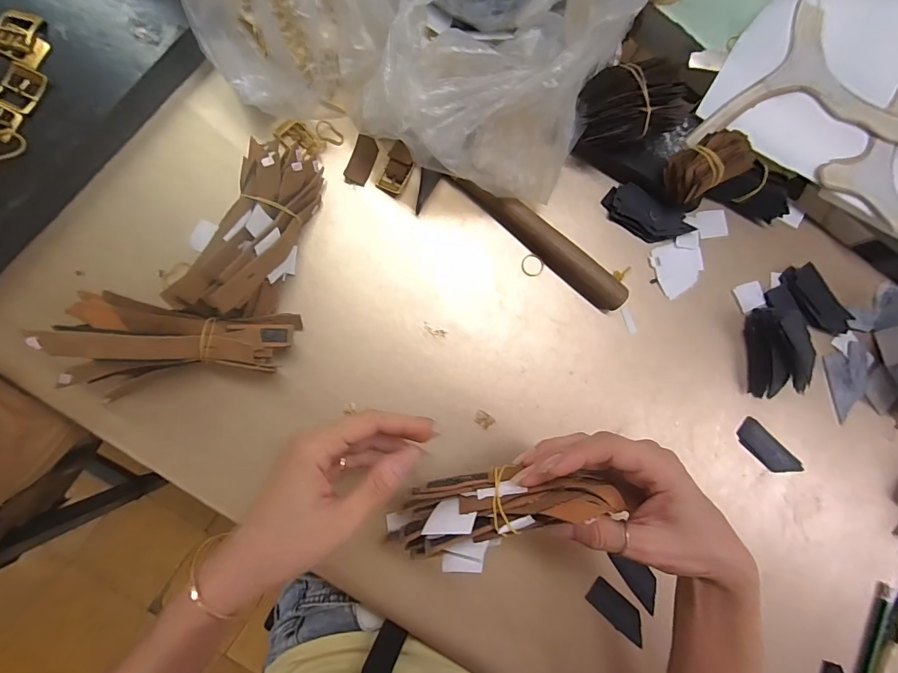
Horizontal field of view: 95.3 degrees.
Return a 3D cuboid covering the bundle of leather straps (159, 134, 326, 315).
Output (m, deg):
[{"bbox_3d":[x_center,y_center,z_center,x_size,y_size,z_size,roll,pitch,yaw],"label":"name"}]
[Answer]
[{"bbox_3d":[-0.142,-0.078,0.299,0.061,0.062,0.138,26,83,-7],"label":"bundle of leather straps"}]

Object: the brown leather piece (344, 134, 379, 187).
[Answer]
[{"bbox_3d":[-0.073,-0.149,0.345,0.019,0.004,0.043,20,84,-7],"label":"brown leather piece"}]

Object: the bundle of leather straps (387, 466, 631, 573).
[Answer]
[{"bbox_3d":[0.034,0.114,0.256,0.143,0.041,0.047,-13,89,10],"label":"bundle of leather straps"}]

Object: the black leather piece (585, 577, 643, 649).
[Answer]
[{"bbox_3d":[0.146,0.235,0.350,0.064,0.004,0.024,43,82,-4],"label":"black leather piece"}]

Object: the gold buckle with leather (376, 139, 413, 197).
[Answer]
[{"bbox_3d":[-0.044,-0.141,0.345,0.023,0.012,0.040,23,84,-7],"label":"gold buckle with leather"}]

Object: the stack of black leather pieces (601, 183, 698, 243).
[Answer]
[{"bbox_3d":[0.185,-0.111,0.379,0.084,0.014,0.040,26,83,-7],"label":"stack of black leather pieces"}]

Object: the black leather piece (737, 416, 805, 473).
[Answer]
[{"bbox_3d":[0.299,0.107,0.383,0.067,0.005,0.027,45,82,-4],"label":"black leather piece"}]

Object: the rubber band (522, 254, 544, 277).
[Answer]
[{"bbox_3d":[0.074,-0.062,0.362,0.020,0.004,0.020,0,87,-9],"label":"rubber band"}]

